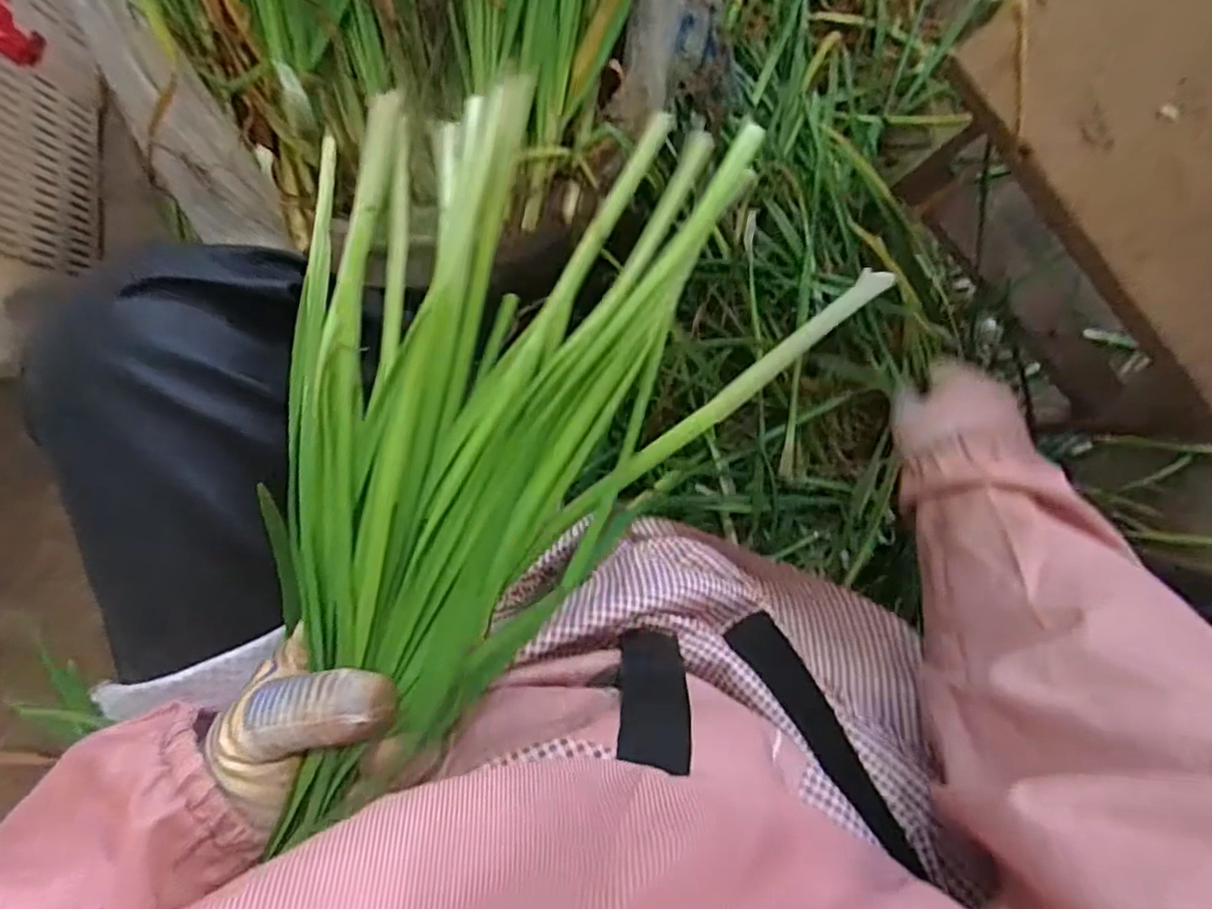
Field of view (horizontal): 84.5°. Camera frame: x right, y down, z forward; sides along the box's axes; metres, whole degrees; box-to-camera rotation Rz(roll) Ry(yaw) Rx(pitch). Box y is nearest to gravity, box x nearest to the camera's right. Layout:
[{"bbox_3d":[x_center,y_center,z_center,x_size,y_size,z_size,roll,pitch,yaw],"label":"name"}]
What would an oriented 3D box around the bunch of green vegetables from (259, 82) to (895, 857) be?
[{"bbox_3d":[-0.063,-0.014,0.248,0.169,0.037,0.263,39,92,-2],"label":"bunch of green vegetables"}]

